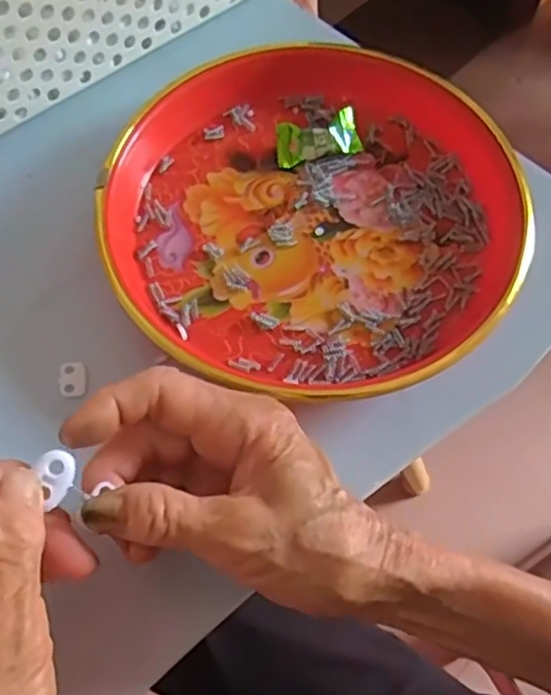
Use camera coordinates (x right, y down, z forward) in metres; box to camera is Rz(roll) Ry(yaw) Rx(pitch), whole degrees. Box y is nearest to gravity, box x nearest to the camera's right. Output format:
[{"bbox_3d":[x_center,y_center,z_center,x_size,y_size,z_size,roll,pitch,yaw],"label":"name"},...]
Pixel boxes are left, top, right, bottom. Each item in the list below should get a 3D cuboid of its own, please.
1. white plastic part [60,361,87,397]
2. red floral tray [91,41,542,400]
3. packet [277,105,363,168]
[{"bbox_3d":[-0.100,0.015,0.334,0.012,0.004,0.018,-9,64,-6],"label":"white plastic part"},{"bbox_3d":[0.018,-0.070,0.364,0.224,0.039,0.210,29,66,12],"label":"red floral tray"},{"bbox_3d":[0.024,-0.121,0.389,0.048,0.015,0.023,-13,65,-8],"label":"packet"}]

